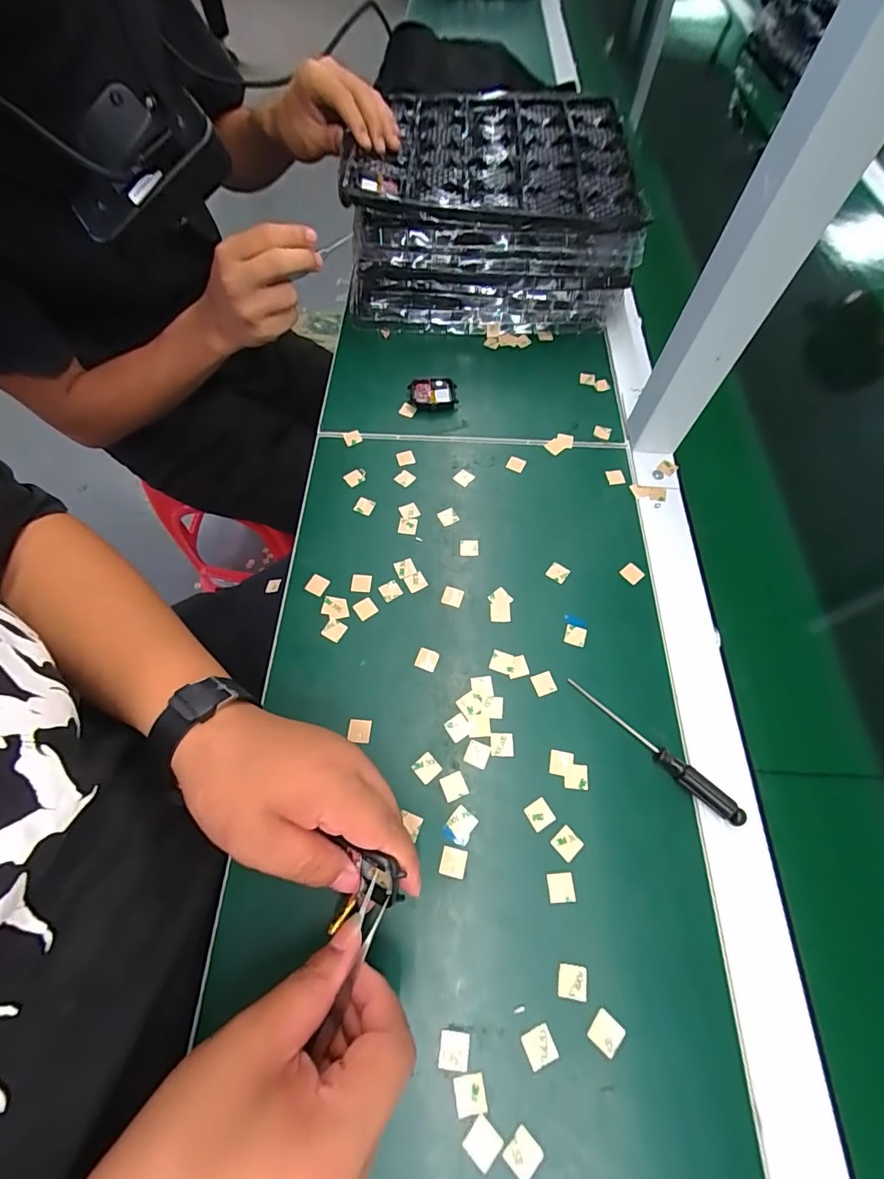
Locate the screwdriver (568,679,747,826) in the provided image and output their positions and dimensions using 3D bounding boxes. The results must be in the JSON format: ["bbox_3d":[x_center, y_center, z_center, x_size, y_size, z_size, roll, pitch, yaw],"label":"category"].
[{"bbox_3d":[0.143,0.106,0.310,0.014,0.014,0.129,-40,71,-19],"label":"screwdriver"}]

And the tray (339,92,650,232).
[{"bbox_3d":[0.056,-0.459,0.476,0.279,0.023,0.270,3,64,0],"label":"tray"}]

